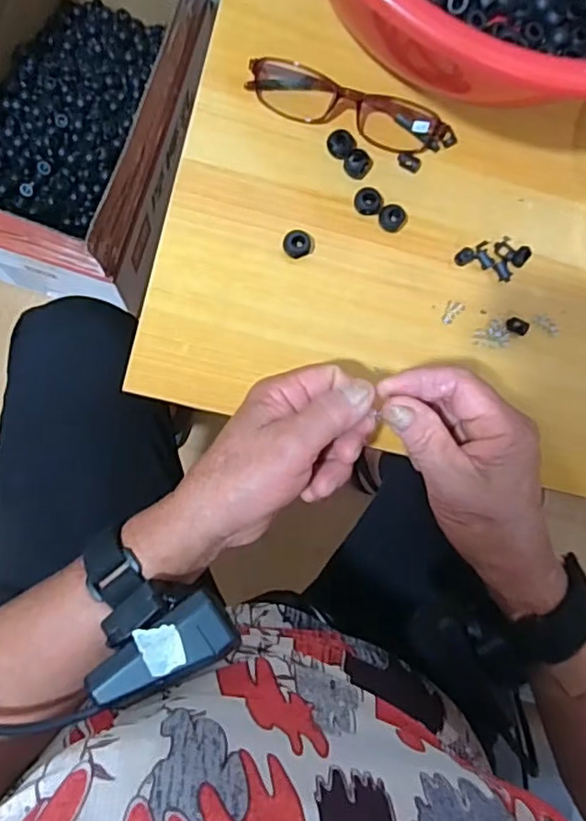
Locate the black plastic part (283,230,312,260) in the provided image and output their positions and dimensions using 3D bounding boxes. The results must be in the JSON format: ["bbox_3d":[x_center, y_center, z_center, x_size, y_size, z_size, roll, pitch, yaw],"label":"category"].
[{"bbox_3d":[0.003,-0.108,0.388,0.019,0.010,0.017,15,84,-8],"label":"black plastic part"}]

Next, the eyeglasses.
[{"bbox_3d":[0.041,-0.202,0.396,0.142,0.019,0.035,12,85,-8],"label":"eyeglasses"}]

